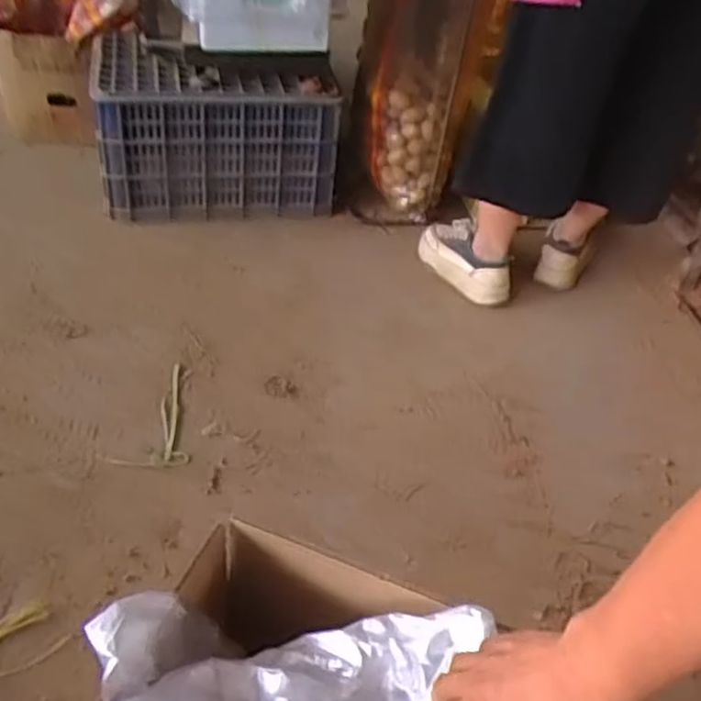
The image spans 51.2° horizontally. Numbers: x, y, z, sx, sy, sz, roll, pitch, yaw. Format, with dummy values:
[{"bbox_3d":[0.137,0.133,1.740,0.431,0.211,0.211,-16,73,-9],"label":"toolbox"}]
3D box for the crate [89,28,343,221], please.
[{"bbox_3d":[-0.296,-0.518,1.644,0.496,0.294,0.332,-2,45,-10],"label":"crate"}]

